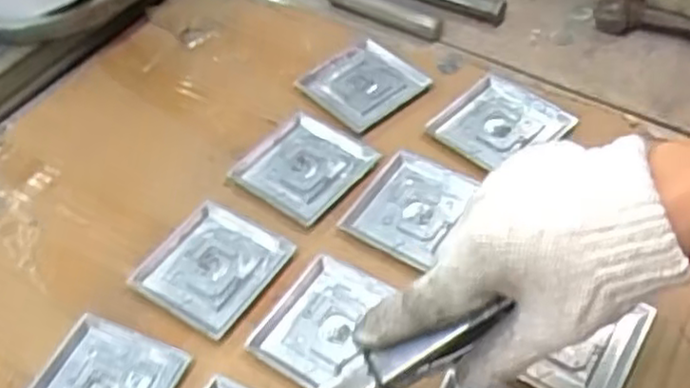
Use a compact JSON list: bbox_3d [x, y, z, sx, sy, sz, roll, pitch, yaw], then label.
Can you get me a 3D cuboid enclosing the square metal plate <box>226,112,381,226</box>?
[{"bbox_3d":[-0.035,-0.024,0.579,0.095,0.005,0.090,31,59,29],"label":"square metal plate"}]

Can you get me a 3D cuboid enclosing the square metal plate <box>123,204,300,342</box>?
[{"bbox_3d":[-0.098,0.050,0.524,0.091,0.004,0.091,26,57,26],"label":"square metal plate"}]

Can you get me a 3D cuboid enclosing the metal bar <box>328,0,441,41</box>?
[{"bbox_3d":[0.034,-0.177,0.697,0.130,0.009,0.025,25,56,26],"label":"metal bar"}]

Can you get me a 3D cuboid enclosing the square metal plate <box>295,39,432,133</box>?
[{"bbox_3d":[0.016,-0.101,0.639,0.091,0.006,0.101,-35,54,-22],"label":"square metal plate"}]

